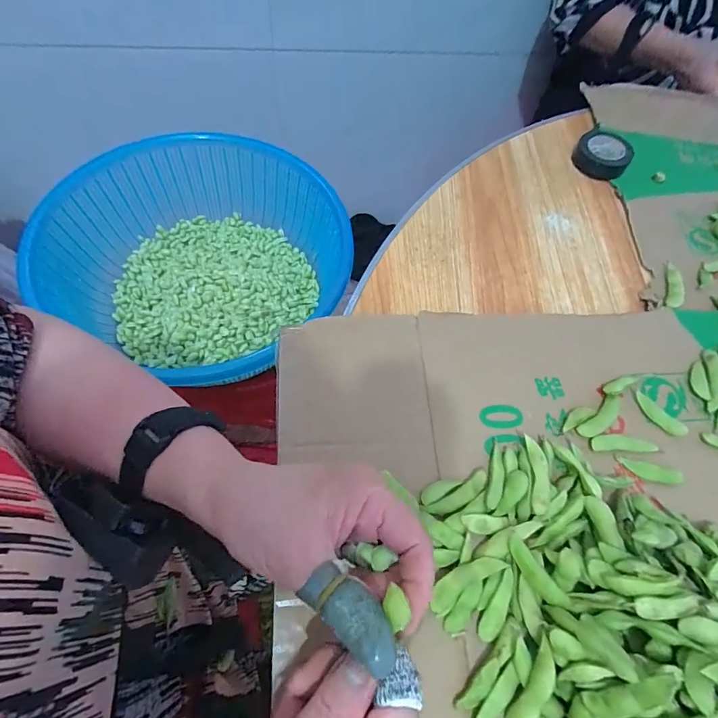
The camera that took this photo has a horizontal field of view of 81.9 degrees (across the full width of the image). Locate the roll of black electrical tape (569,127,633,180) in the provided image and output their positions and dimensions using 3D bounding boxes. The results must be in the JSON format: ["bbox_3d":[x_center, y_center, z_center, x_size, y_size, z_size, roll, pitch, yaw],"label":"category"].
[{"bbox_3d":[0.285,-0.240,0.483,0.060,0.028,0.055,27,63,10],"label":"roll of black electrical tape"}]

